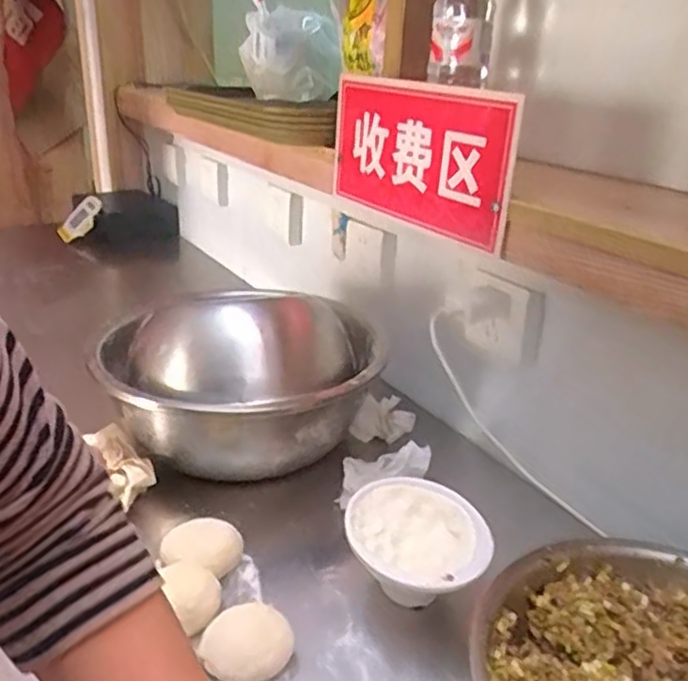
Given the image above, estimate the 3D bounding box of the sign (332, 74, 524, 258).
[{"bbox_3d":[0.074,-0.194,0.717,0.015,0.150,0.297,-13,29,-29],"label":"sign"}]

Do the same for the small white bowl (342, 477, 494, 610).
[{"bbox_3d":[0.059,0.183,0.570,0.119,0.072,0.132,10,26,17],"label":"small white bowl"}]

